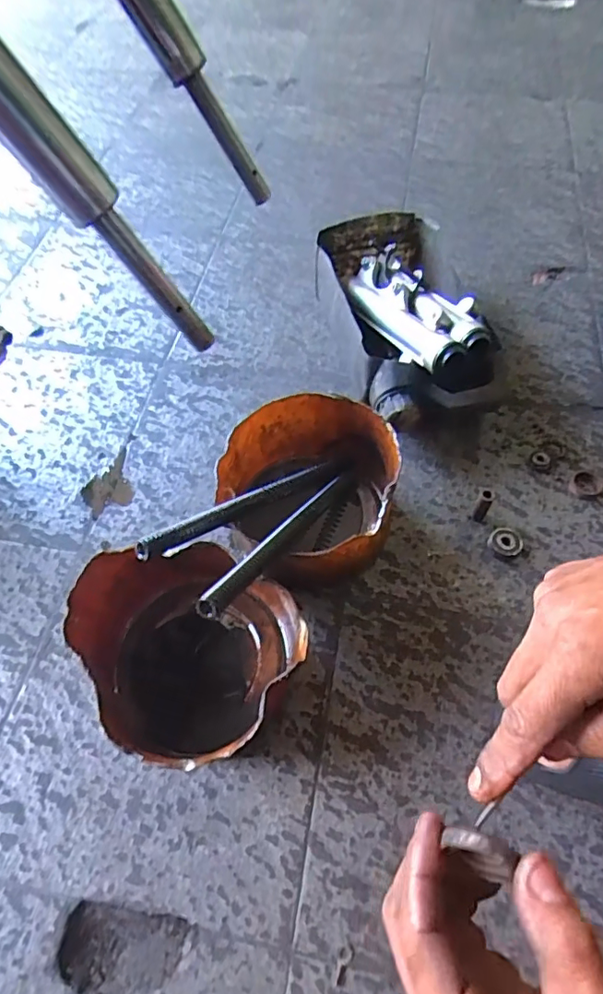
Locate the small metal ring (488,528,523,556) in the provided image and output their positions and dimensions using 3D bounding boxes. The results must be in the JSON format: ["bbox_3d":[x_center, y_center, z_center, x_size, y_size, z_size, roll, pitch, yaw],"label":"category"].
[{"bbox_3d":[0.227,0.049,0.612,0.038,0.012,0.032,-12,58,-6],"label":"small metal ring"}]

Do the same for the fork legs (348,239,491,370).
[{"bbox_3d":[0.141,-0.245,0.714,0.105,0.054,0.288,-16,45,-9],"label":"fork legs"}]

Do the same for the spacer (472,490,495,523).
[{"bbox_3d":[0.199,0.012,0.613,0.014,0.047,0.014,-1,57,1],"label":"spacer"}]

